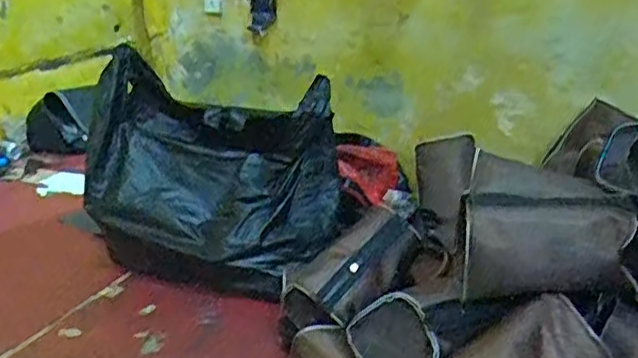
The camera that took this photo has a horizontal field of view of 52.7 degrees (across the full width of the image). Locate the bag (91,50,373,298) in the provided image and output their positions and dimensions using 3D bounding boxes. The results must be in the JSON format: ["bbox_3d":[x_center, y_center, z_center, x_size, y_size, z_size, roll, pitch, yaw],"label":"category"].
[{"bbox_3d":[-0.254,-0.005,1.530,0.609,0.433,0.307,9,21,25],"label":"bag"}]

